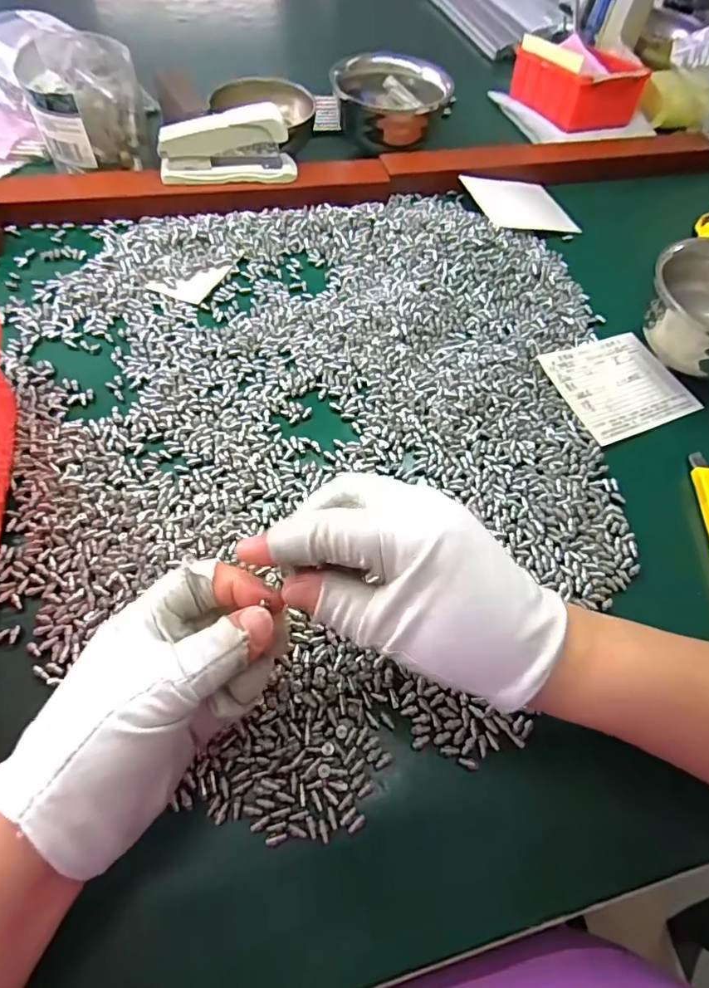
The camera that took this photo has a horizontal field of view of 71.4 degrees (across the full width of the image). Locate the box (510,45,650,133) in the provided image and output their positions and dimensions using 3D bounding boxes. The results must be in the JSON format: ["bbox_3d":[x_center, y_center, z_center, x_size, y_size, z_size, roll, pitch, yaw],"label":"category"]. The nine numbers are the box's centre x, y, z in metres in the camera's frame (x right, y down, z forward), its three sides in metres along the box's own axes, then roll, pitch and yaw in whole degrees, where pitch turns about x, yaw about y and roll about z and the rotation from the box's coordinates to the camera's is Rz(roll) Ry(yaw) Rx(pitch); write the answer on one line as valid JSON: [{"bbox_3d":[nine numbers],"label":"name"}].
[{"bbox_3d":[0.263,-0.491,0.586,0.093,0.054,0.144,-16,61,-12],"label":"box"}]

